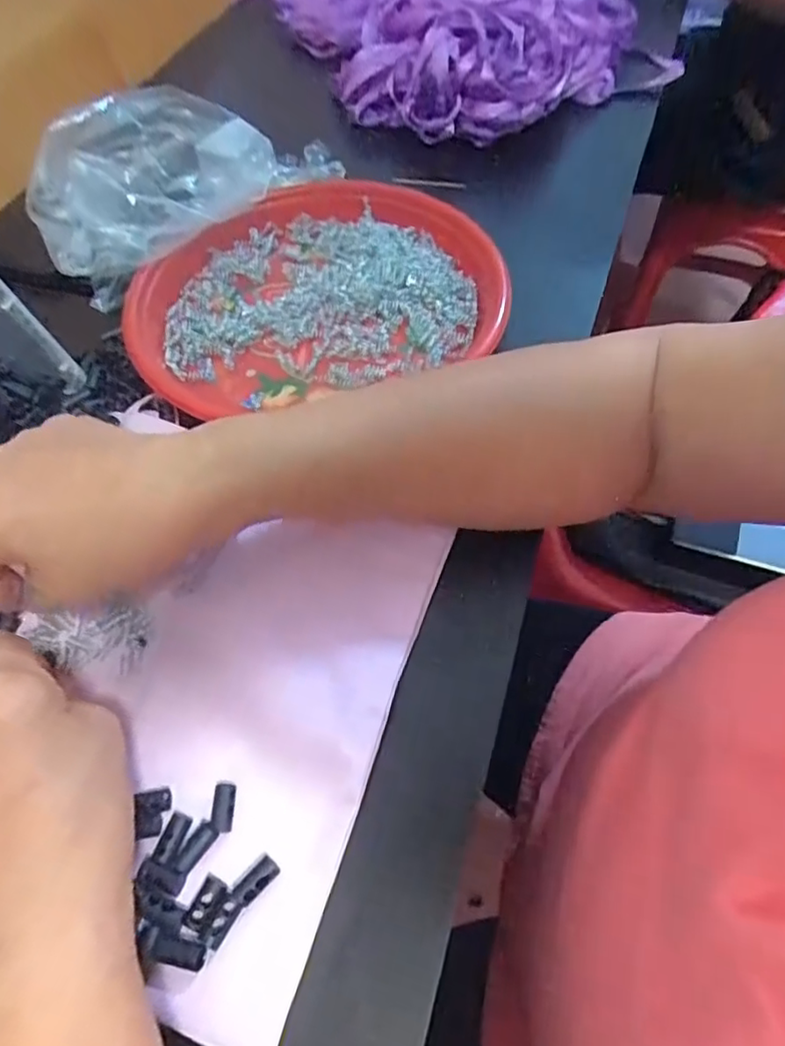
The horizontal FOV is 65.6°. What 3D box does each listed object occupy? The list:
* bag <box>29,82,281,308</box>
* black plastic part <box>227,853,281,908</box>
[{"bbox_3d":[-0.160,-0.242,0.420,0.103,0.073,0.163,19,62,15],"label":"bag"},{"bbox_3d":[-0.055,0.142,0.244,0.011,0.005,0.018,39,69,23],"label":"black plastic part"}]

